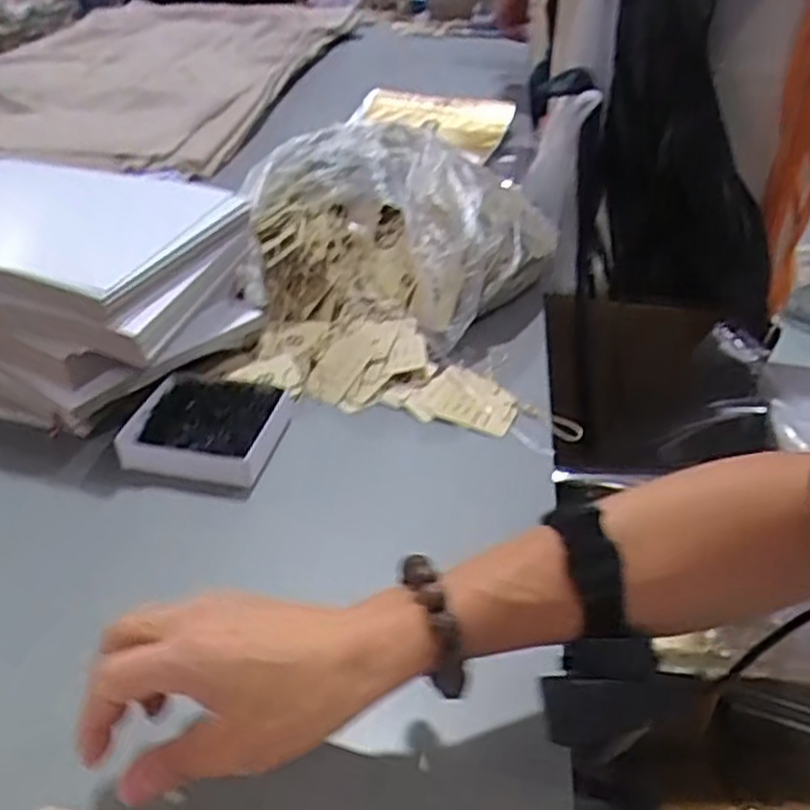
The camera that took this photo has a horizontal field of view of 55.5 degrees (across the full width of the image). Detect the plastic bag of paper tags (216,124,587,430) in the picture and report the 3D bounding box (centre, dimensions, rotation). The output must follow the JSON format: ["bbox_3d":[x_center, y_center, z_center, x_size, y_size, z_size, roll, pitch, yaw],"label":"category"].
[{"bbox_3d":[-0.002,-0.142,0.730,0.304,0.131,0.343,0,36,0],"label":"plastic bag of paper tags"}]

